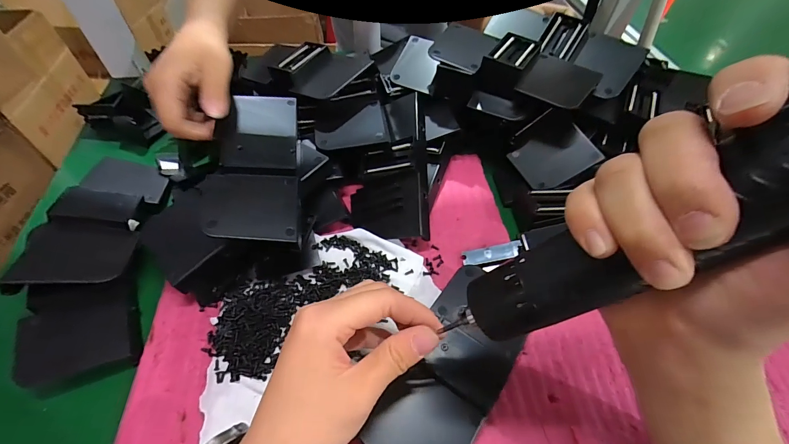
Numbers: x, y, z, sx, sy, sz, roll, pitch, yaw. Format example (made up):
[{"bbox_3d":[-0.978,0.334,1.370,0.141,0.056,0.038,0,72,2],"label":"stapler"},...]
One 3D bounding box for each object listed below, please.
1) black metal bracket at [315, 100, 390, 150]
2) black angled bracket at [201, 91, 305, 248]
[{"bbox_3d":[-0.045,-0.100,0.361,0.069,0.014,0.061,-8,53,-7],"label":"black metal bracket"},{"bbox_3d":[-0.119,-0.056,0.307,0.070,0.029,0.159,-6,53,-6],"label":"black angled bracket"}]

